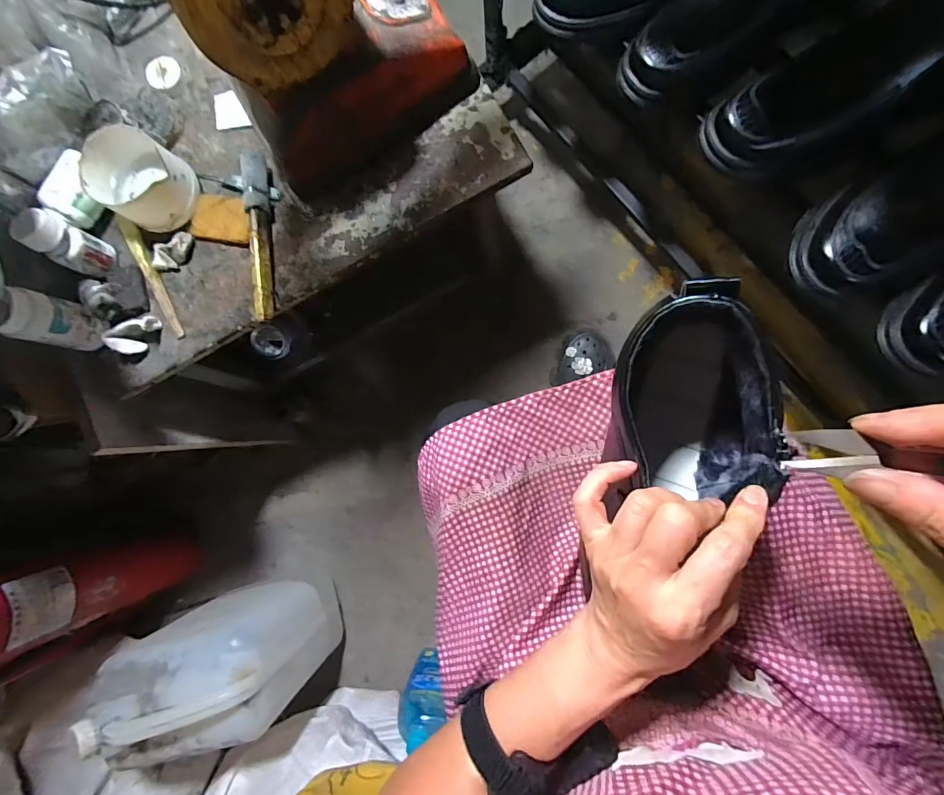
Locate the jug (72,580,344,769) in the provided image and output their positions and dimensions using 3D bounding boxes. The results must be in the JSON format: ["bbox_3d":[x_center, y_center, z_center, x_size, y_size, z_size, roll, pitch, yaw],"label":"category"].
[{"bbox_3d":[-0.372,0.398,0.655,0.220,0.286,0.159,-10,85,4],"label":"jug"}]

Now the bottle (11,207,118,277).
[{"bbox_3d":[-0.442,-0.169,0.454,0.048,0.071,0.047,26,88,6],"label":"bottle"}]

